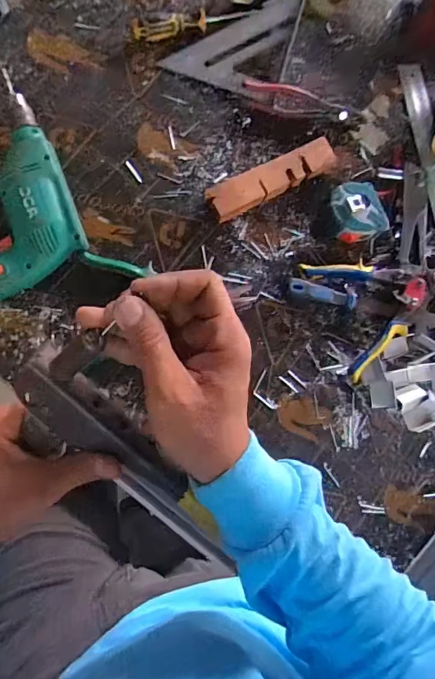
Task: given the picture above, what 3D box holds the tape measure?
[{"bbox_3d":[0.200,-0.184,0.646,0.074,0.035,0.085,-26,87,-12],"label":"tape measure"}]

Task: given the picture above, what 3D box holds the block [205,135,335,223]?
[{"bbox_3d":[0.077,-0.231,0.639,0.195,0.031,0.052,-30,90,-11],"label":"block"}]

